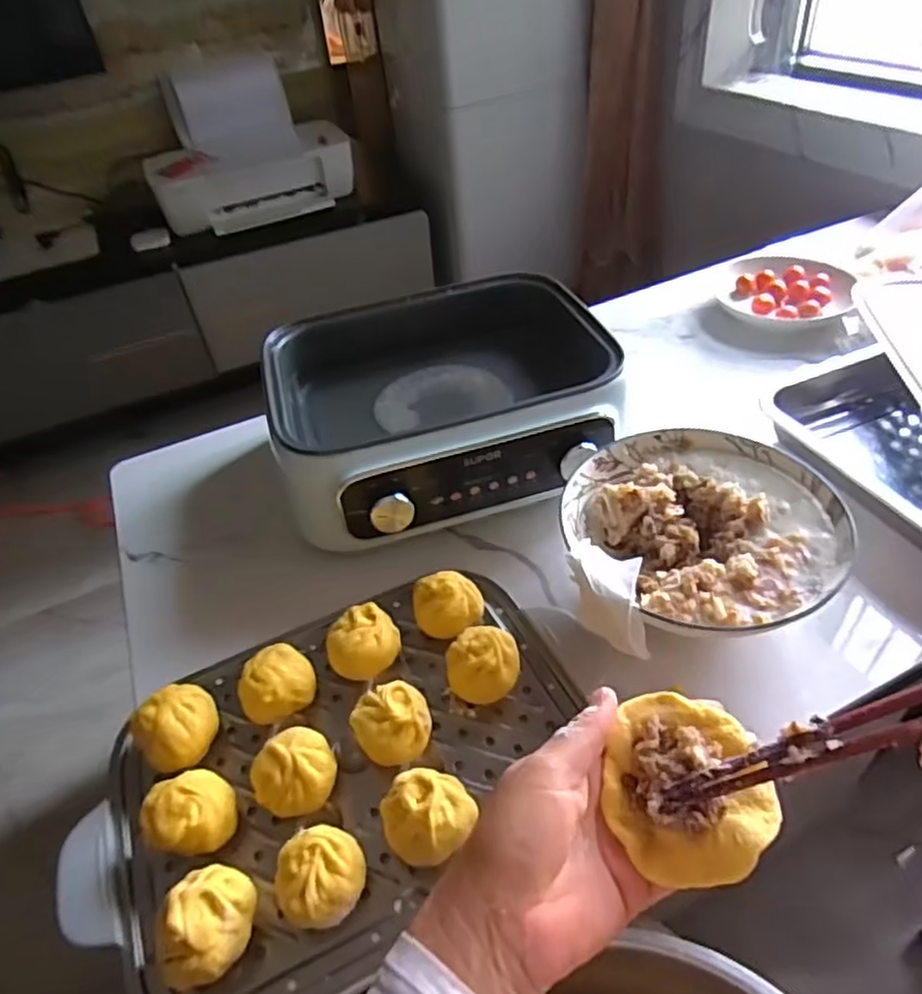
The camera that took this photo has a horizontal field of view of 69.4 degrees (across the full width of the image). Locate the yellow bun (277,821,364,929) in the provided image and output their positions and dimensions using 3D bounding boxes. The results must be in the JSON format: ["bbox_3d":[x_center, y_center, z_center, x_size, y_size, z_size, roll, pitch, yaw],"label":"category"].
[{"bbox_3d":[-0.079,0.221,0.384,0.047,0.045,0.043,-4,43,4],"label":"yellow bun"}]

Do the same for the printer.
[{"bbox_3d":[-0.475,-0.760,1.434,0.392,0.252,0.266,-22,45,-15],"label":"printer"}]

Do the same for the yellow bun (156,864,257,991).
[{"bbox_3d":[-0.137,0.239,0.371,0.043,0.052,0.055,-8,43,0],"label":"yellow bun"}]

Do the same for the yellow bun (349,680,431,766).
[{"bbox_3d":[-0.044,0.154,0.449,0.049,0.041,0.042,-31,48,-23],"label":"yellow bun"}]

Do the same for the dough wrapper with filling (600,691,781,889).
[{"bbox_3d":[0.104,0.135,0.310,0.074,0.030,0.072,-4,43,4],"label":"dough wrapper with filling"}]

